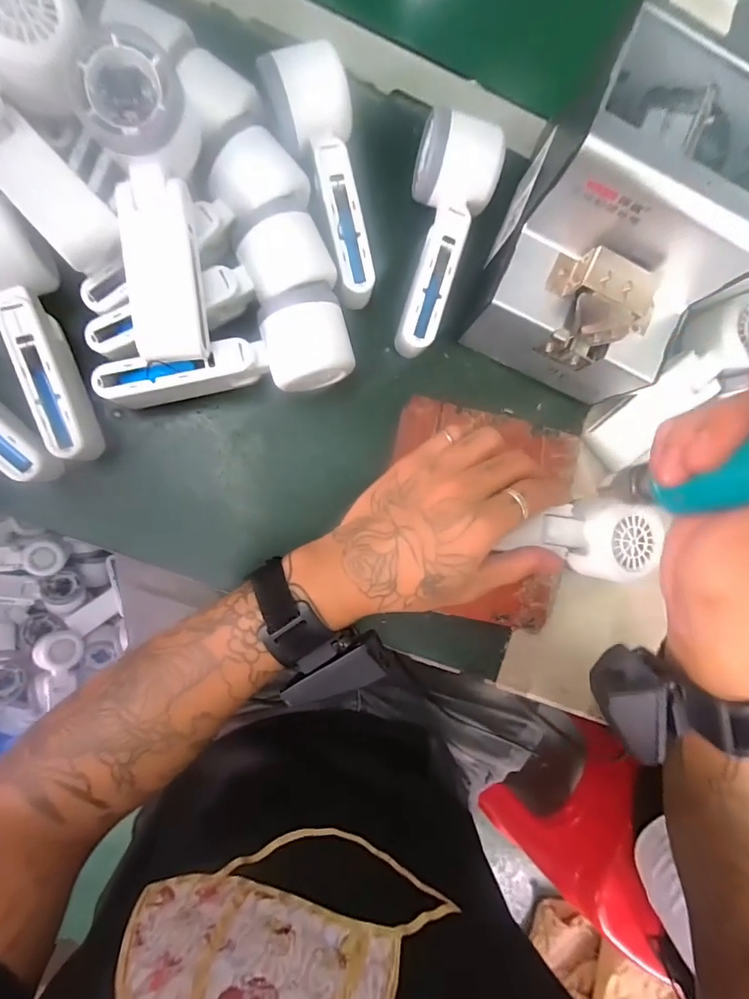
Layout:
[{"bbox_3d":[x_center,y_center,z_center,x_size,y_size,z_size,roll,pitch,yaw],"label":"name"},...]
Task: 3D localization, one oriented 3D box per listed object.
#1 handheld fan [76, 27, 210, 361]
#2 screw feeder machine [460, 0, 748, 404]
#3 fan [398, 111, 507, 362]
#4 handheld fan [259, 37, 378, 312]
[{"bbox_3d":[-0.131,-0.170,0.289,0.048,0.047,0.163,-4,105,-8],"label":"handheld fan"},{"bbox_3d":[0.158,-0.174,0.307,0.120,0.138,0.164,22,86,-6],"label":"screw feeder machine"},{"bbox_3d":[0.050,-0.183,0.333,0.056,0.044,0.159,10,87,-7],"label":"fan"},{"bbox_3d":[-0.037,-0.219,0.330,0.058,0.055,0.155,-9,90,-8],"label":"handheld fan"}]

